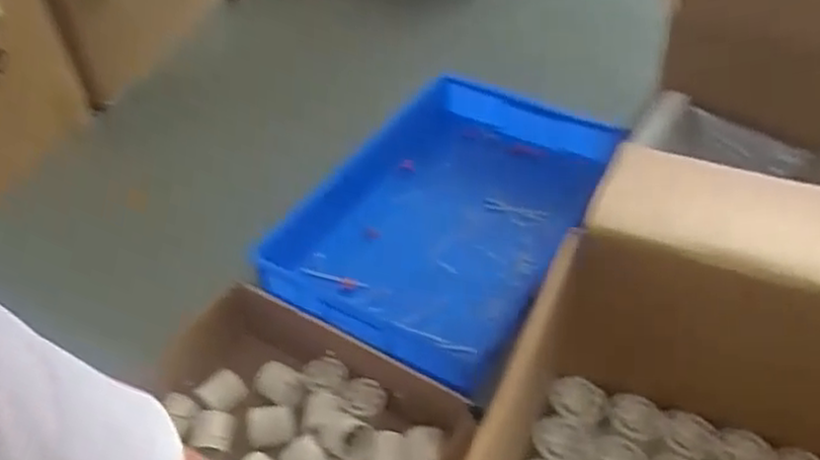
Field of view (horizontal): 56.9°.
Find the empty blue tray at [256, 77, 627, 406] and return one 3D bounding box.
[{"bbox_3d":[0.044,-0.033,1.374,0.498,0.126,0.692,18,49,23],"label":"empty blue tray"}]

